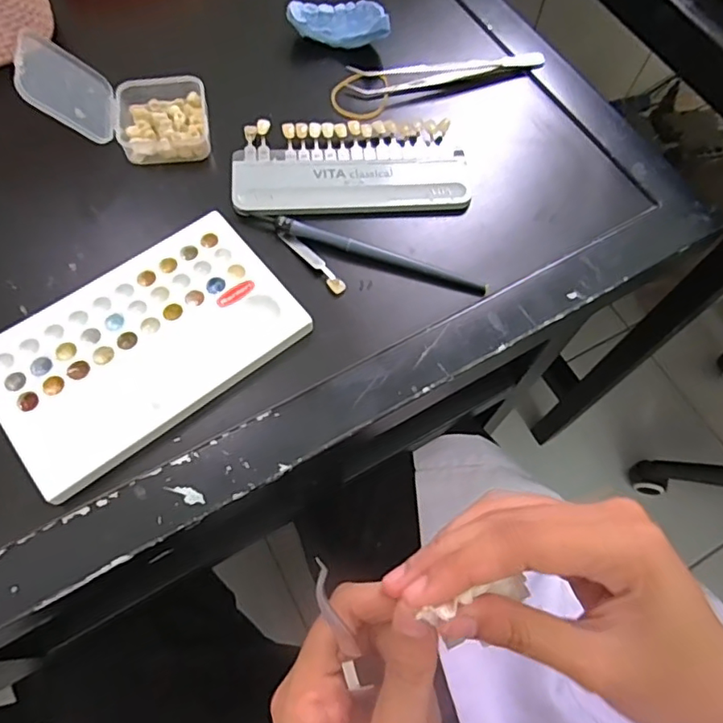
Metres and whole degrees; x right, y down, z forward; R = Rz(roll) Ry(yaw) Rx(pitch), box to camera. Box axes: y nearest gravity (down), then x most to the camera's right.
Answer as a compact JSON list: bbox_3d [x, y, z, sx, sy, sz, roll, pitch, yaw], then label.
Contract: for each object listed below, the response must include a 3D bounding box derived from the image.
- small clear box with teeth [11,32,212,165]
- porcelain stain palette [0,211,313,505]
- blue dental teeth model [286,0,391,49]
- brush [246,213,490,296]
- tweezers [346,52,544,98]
[{"bbox_3d":[-0.143,-0.159,0.338,0.092,0.057,0.055,-5,65,-6],"label":"small clear box with teeth"},{"bbox_3d":[-0.114,-0.010,0.299,0.152,0.010,0.095,-37,72,-18],"label":"porcelain stain palette"},{"bbox_3d":[-0.015,-0.240,0.397,0.071,0.025,0.022,11,65,2],"label":"blue dental teeth model"},{"bbox_3d":[0.005,-0.064,0.332,0.142,0.010,0.010,17,65,5],"label":"brush"},{"bbox_3d":[0.062,-0.208,0.401,0.145,0.017,0.020,-13,66,-9],"label":"tweezers"}]

